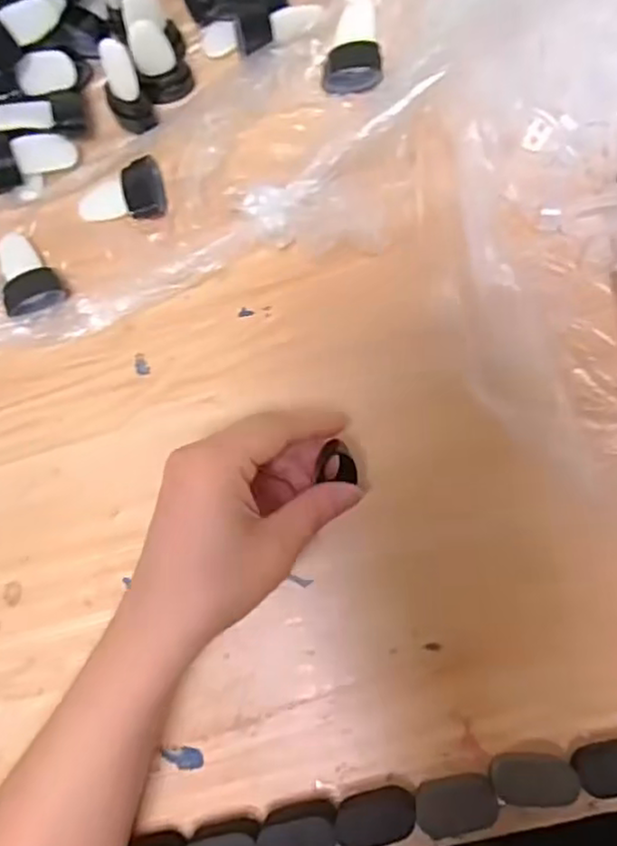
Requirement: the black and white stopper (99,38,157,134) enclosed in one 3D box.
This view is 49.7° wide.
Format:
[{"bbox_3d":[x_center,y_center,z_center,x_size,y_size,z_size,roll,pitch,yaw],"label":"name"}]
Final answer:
[{"bbox_3d":[-0.102,-0.184,0.365,0.024,0.050,0.017,-4,60,6],"label":"black and white stopper"}]

